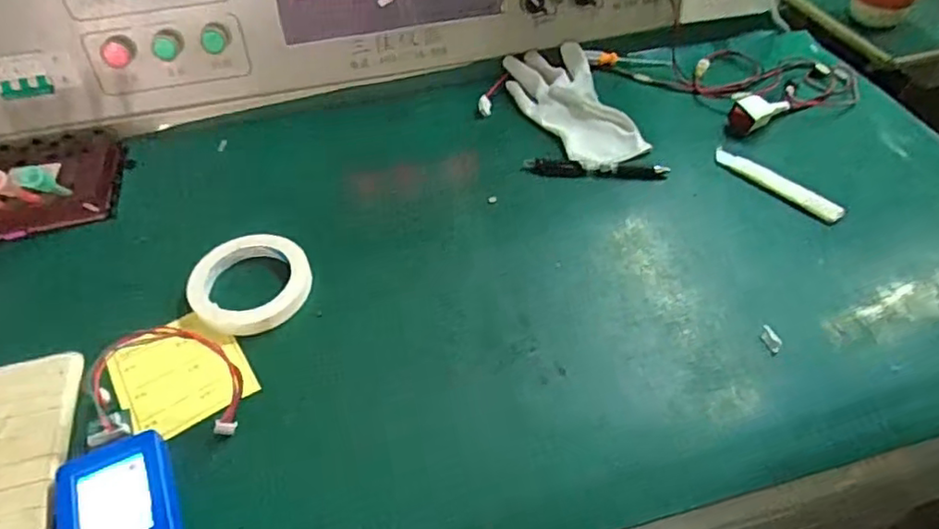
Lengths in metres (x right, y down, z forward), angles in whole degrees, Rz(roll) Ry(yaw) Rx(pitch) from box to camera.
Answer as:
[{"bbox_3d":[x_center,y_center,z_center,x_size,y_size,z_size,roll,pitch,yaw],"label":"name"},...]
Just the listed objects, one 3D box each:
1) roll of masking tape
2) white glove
[{"bbox_3d":[-0.196,0.015,0.558,0.103,0.016,0.104,-2,48,2],"label":"roll of masking tape"},{"bbox_3d":[0.121,-0.181,0.716,0.103,0.038,0.202,-20,50,-15],"label":"white glove"}]

